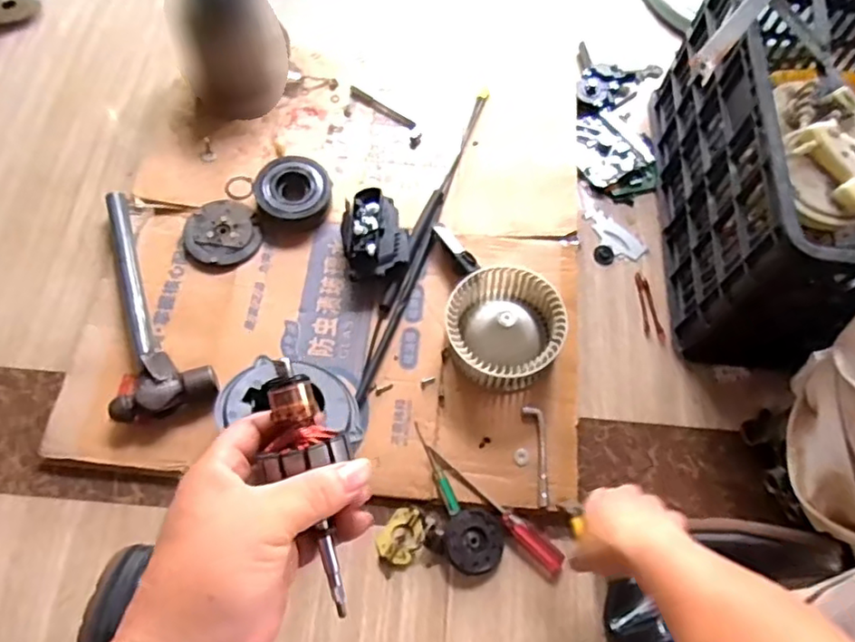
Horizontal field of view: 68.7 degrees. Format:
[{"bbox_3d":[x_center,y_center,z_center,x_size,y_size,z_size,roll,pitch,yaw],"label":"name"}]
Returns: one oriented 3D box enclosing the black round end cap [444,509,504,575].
[{"bbox_3d":[0.053,0.249,0.707,0.064,0.023,0.067,0,64,0],"label":"black round end cap"}]

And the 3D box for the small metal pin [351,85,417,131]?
[{"bbox_3d":[-0.072,-0.329,0.972,0.121,0.011,0.018,33,68,15],"label":"small metal pin"}]

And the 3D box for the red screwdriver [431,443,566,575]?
[{"bbox_3d":[0.081,0.214,0.727,0.192,0.024,0.027,42,71,18],"label":"red screwdriver"}]

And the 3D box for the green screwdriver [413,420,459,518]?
[{"bbox_3d":[0.011,0.174,0.749,0.014,0.007,0.117,-20,65,-9],"label":"green screwdriver"}]

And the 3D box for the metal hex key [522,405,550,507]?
[{"bbox_3d":[0.132,0.158,0.742,0.023,0.004,0.118,-3,64,-1],"label":"metal hex key"}]

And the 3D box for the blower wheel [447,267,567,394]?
[{"bbox_3d":[0.094,0.007,0.775,0.137,0.072,0.138,-1,64,0],"label":"blower wheel"}]

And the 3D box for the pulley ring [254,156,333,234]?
[{"bbox_3d":[-0.188,-0.182,0.876,0.102,0.039,0.102,0,64,0],"label":"pulley ring"}]

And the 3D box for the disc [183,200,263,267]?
[{"bbox_3d":[-0.283,-0.122,0.856,0.095,0.014,0.105,-29,67,-13],"label":"disc"}]

